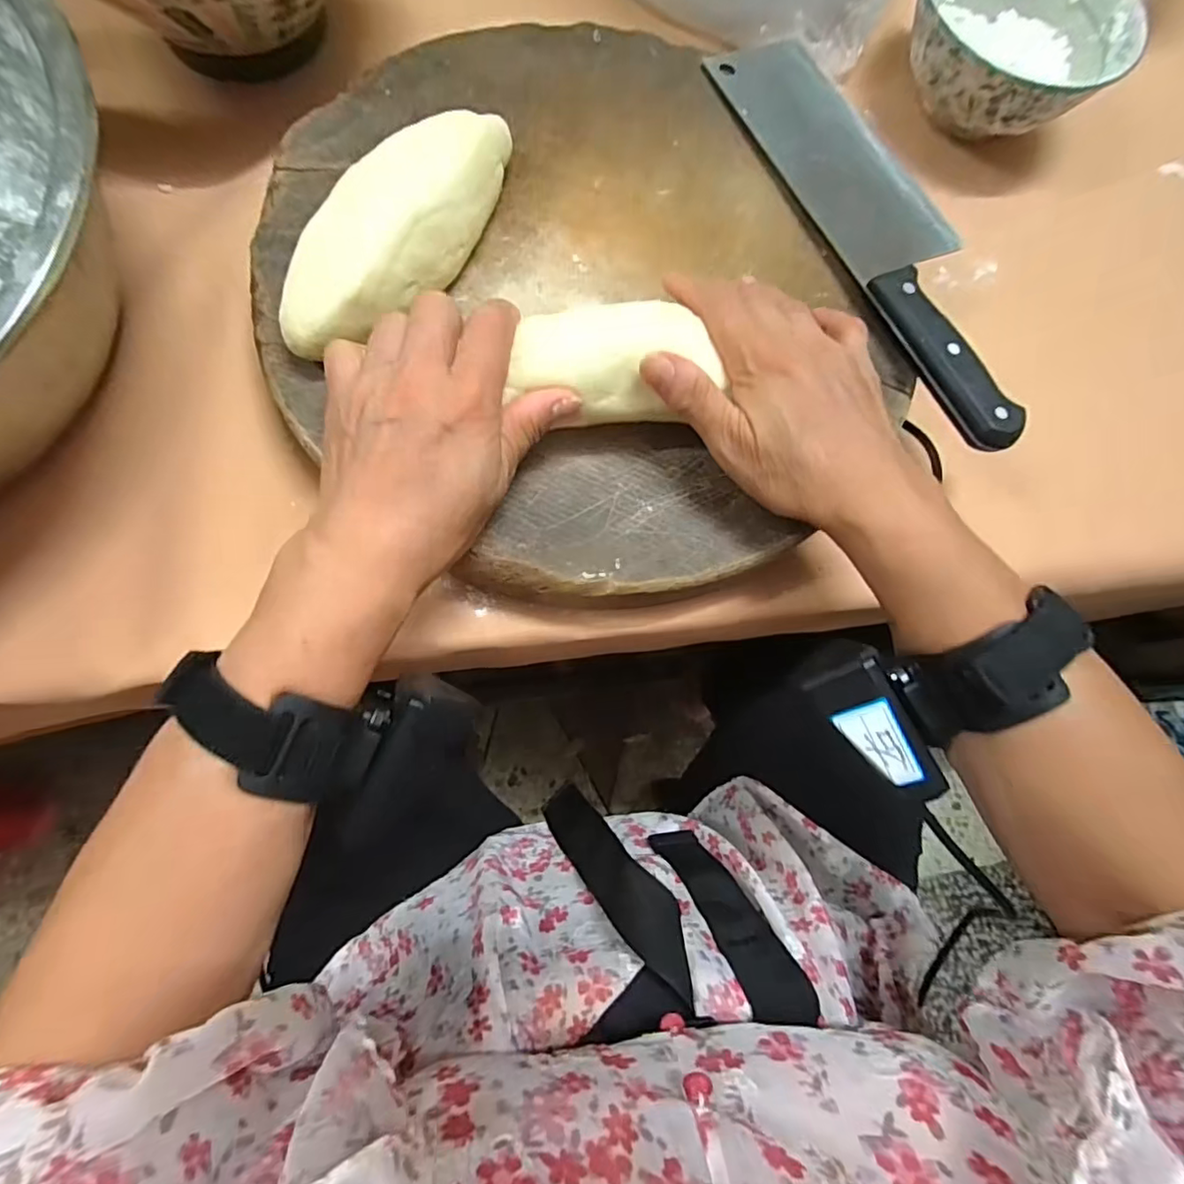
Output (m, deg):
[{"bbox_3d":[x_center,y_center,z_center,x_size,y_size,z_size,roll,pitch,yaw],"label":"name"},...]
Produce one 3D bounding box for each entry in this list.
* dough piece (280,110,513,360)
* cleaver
[{"bbox_3d":[-0.090,-0.176,0.282,0.055,0.050,0.162,34,76,4],"label":"dough piece"},{"bbox_3d":[0.165,-0.213,0.324,0.076,0.030,0.288,-25,79,-11],"label":"cleaver"}]

